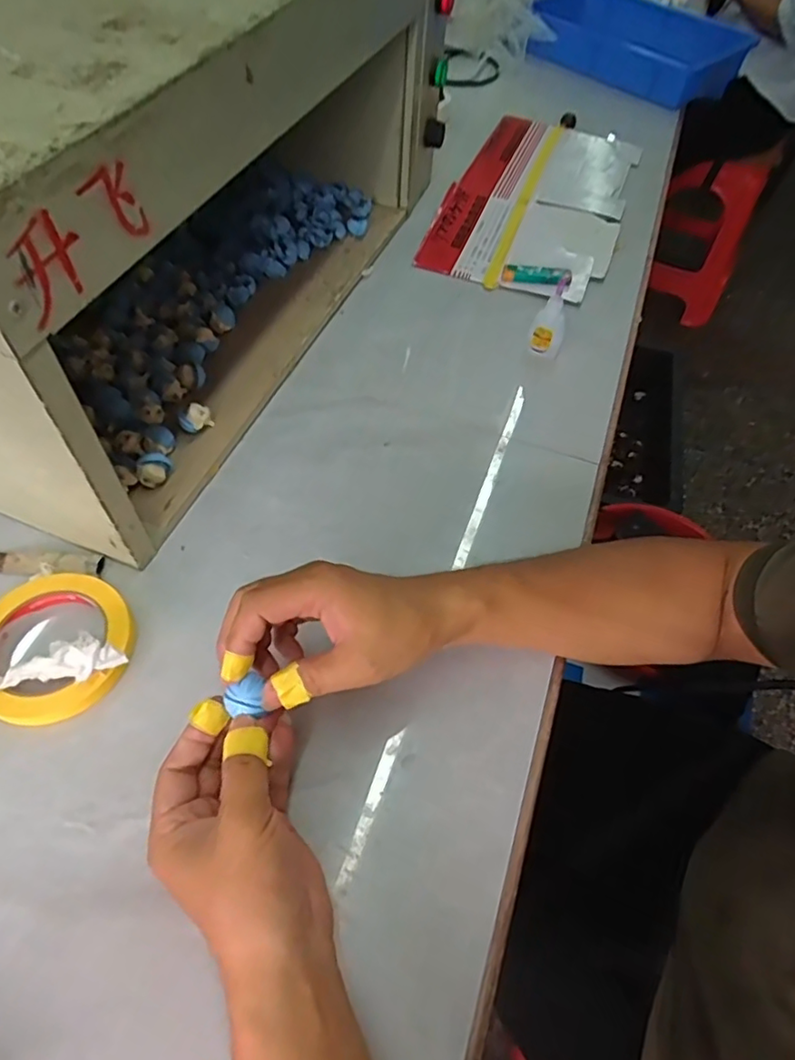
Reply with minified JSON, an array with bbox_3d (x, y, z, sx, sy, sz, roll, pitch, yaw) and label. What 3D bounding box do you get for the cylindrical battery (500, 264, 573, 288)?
[{"bbox_3d":[0.163,-0.298,0.705,0.079,0.021,0.019,13,57,4],"label":"cylindrical battery"}]

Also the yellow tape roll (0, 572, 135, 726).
[{"bbox_3d":[-0.249,0.083,0.433,0.107,0.022,0.109,2,57,-3],"label":"yellow tape roll"}]

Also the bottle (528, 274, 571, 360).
[{"bbox_3d":[0.158,-0.216,0.616,0.032,0.080,0.022,18,58,7],"label":"bottle"}]

